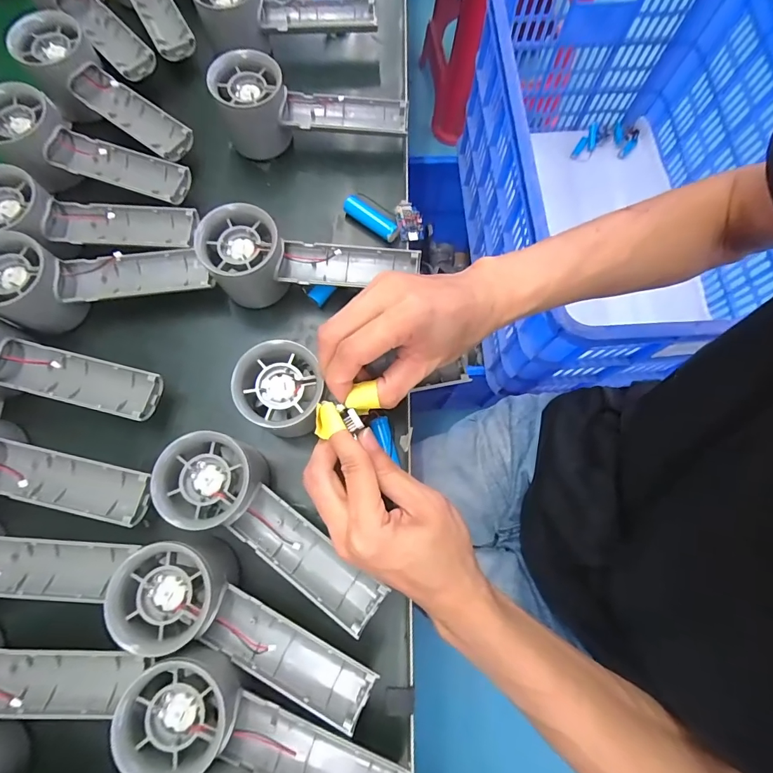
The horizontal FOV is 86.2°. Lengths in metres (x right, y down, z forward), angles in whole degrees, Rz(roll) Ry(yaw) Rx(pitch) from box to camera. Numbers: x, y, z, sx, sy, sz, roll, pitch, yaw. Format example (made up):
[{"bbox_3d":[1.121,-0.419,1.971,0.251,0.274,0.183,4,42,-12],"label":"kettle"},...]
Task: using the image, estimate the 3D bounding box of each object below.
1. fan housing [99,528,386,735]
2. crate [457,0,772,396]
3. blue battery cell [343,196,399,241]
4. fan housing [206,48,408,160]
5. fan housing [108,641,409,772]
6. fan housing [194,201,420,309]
[{"bbox_3d":[-0.077,0.138,0.238,0.153,0.034,0.060,23,76,5],"label":"fan housing"},{"bbox_3d":[0.365,-0.330,0.688,0.409,0.321,0.538,-3,75,-2],"label":"crate"},{"bbox_3d":[-0.013,-0.141,0.350,0.050,0.018,0.015,35,77,8],"label":"blue battery cell"},{"bbox_3d":[-0.062,-0.236,0.356,0.159,0.063,0.053,-2,75,-1],"label":"fan housing"},{"bbox_3d":[-0.065,0.199,0.220,0.153,0.034,0.054,25,76,6],"label":"fan housing"},{"bbox_3d":[-0.056,-0.098,0.316,0.158,0.056,0.058,-2,75,-1],"label":"fan housing"}]

